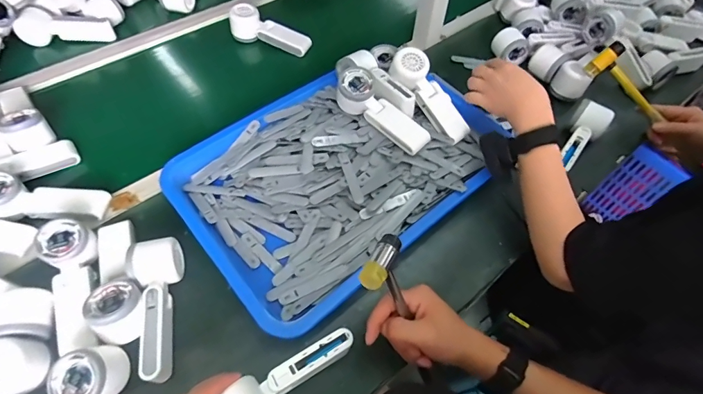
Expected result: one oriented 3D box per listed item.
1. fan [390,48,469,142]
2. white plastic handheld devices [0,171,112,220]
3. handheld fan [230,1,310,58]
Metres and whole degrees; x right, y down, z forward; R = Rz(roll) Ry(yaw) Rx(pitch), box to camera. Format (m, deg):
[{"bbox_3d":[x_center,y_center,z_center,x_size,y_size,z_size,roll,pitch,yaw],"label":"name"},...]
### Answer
[{"bbox_3d":[0.121,-0.157,0.608,0.059,0.039,0.168,-35,90,-22],"label":"fan"},{"bbox_3d":[-0.427,0.006,0.535,0.165,0.047,0.058,8,57,4],"label":"white plastic handheld devices"},{"bbox_3d":[-0.163,-0.331,0.773,0.163,0.056,0.046,23,59,13],"label":"handheld fan"}]

